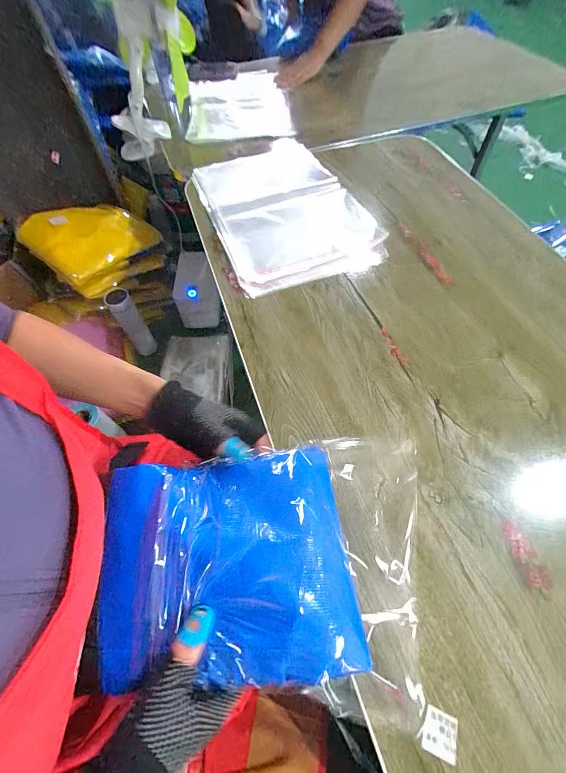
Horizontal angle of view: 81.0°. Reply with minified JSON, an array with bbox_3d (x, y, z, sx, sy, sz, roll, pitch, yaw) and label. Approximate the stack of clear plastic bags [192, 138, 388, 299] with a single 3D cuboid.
[{"bbox_3d":[-0.003,-0.358,0.656,0.279,0.033,0.418,-18,61,-11],"label":"stack of clear plastic bags"}]

